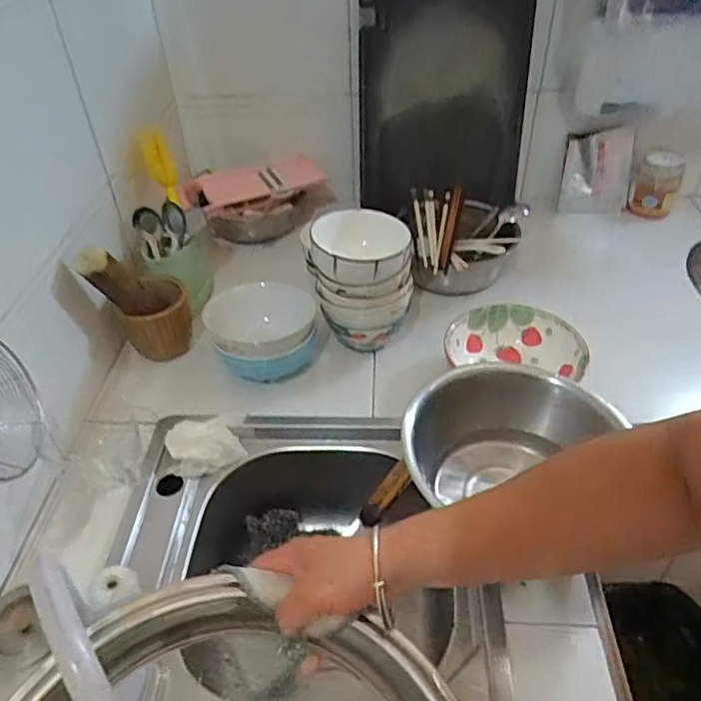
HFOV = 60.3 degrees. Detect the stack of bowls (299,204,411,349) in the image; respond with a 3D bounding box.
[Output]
[{"bbox_3d":[0.017,-0.087,0.801,0.125,0.158,0.108,-7,42,-5],"label":"stack of bowls"}]

